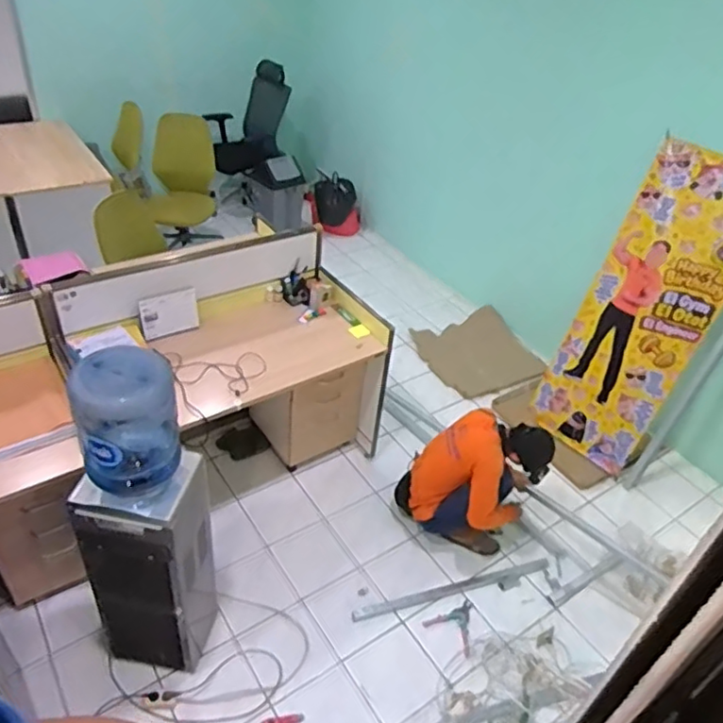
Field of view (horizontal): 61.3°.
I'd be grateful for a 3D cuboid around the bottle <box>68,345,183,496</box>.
[{"bbox_3d":[-0.650,0.169,1.708,0.254,0.370,0.249,-10,41,-20],"label":"bottle"}]

